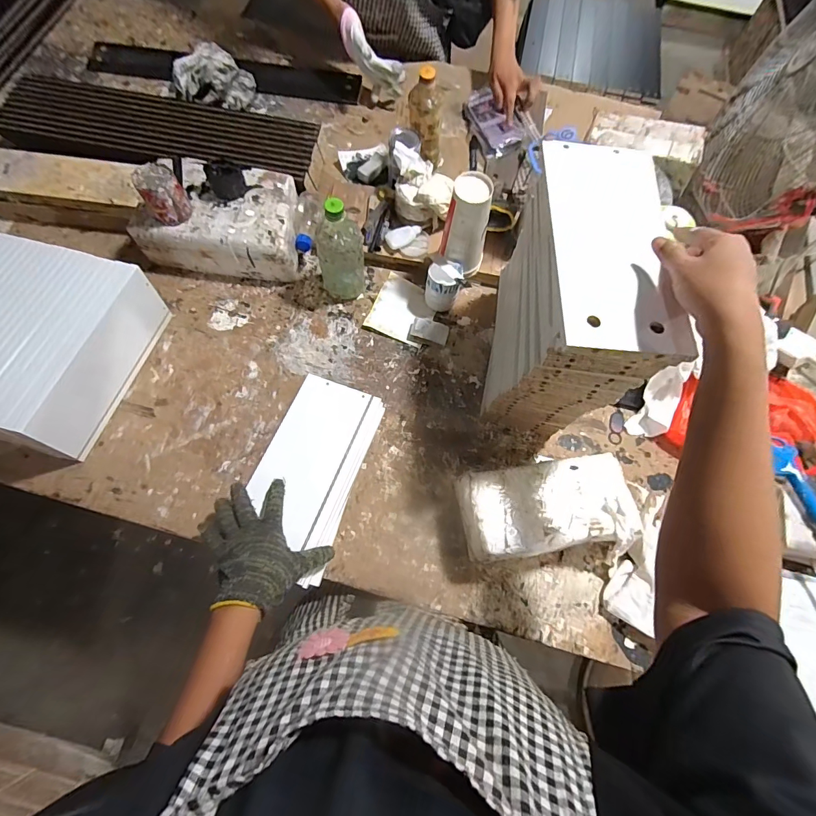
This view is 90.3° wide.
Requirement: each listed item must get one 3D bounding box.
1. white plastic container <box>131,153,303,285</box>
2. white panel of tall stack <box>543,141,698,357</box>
[{"bbox_3d":[-0.347,-0.362,0.783,0.265,0.105,0.190,5,70,-1],"label":"white plastic container"},{"bbox_3d":[0.222,-0.185,0.440,0.134,0.014,0.281,6,67,0],"label":"white panel of tall stack"}]

